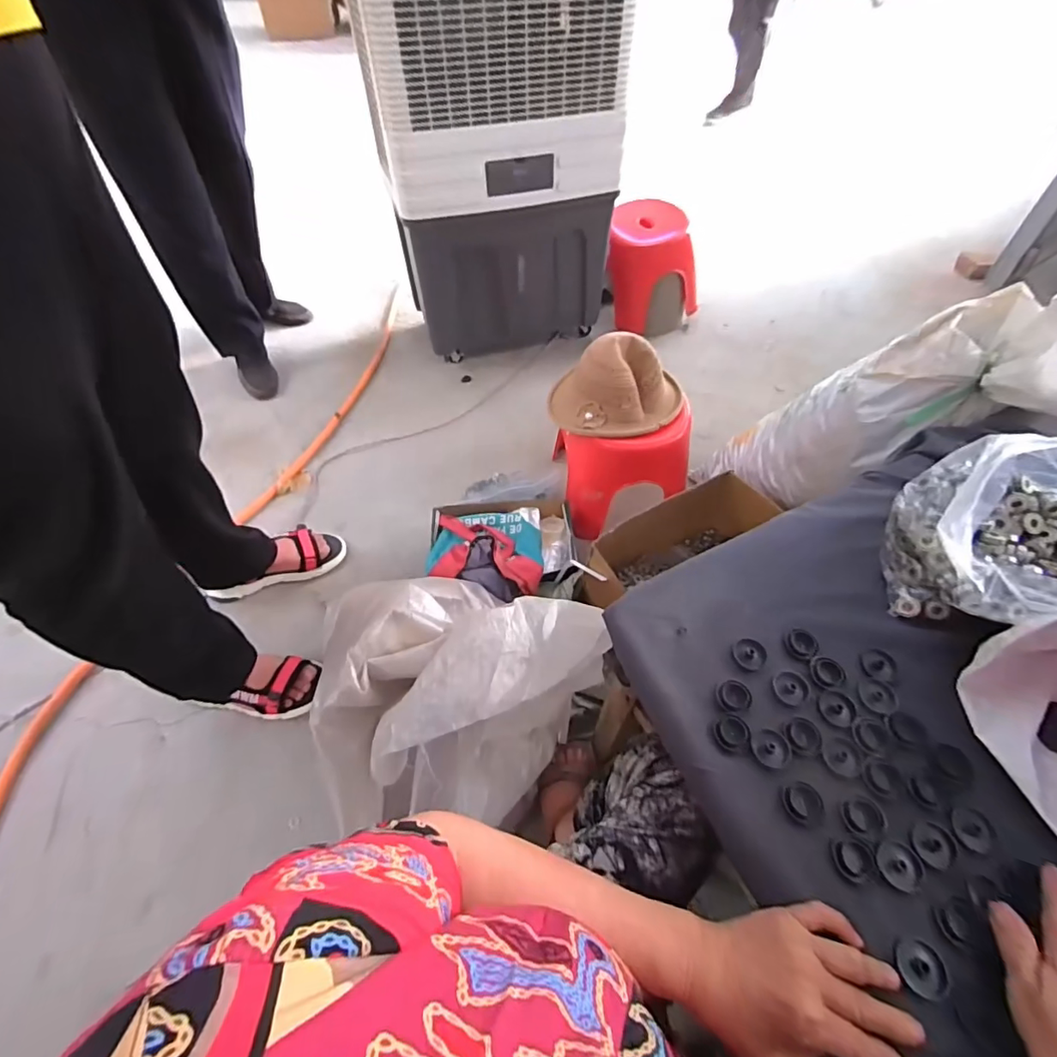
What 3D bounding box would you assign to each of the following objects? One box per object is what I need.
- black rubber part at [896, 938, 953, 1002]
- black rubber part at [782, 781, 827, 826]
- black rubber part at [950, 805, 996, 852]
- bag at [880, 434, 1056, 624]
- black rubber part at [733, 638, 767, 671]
[{"bbox_3d":[0.294,0.329,0.382,0.037,0.011,0.033,-10,54,-7],"label":"black rubber part"},{"bbox_3d":[0.237,0.236,0.440,0.032,0.004,0.032,-33,60,-22],"label":"black rubber part"},{"bbox_3d":[0.371,0.251,0.429,0.031,0.008,0.030,17,55,12],"label":"black rubber part"},{"bbox_3d":[0.488,-0.004,0.491,0.191,0.188,0.179,4,53,3],"label":"bag"},{"bbox_3d":[0.224,0.126,0.517,0.033,0.004,0.031,0,53,0],"label":"black rubber part"}]

